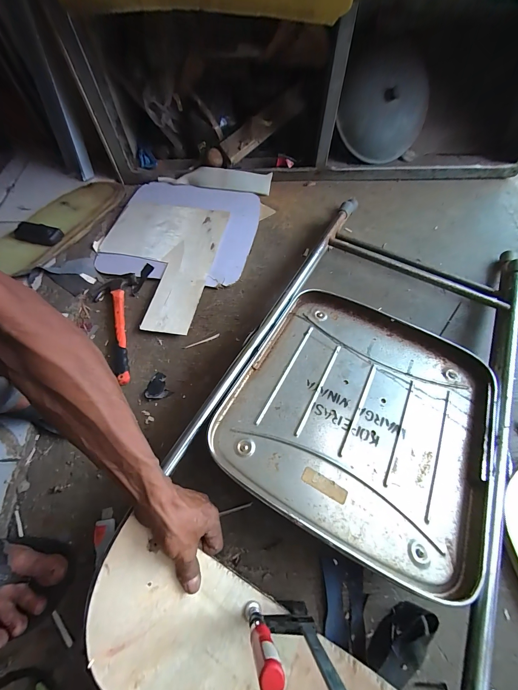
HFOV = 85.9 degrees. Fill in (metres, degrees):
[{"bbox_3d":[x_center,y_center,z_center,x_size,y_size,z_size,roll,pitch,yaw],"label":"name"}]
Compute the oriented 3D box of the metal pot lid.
[{"bbox_3d":[0.378,-0.728,0.827,0.294,0.053,0.316,-5,107,-15],"label":"metal pot lid"}]

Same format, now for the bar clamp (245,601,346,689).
[{"bbox_3d":[0.030,0.294,0.268,0.086,0.251,0.018,3,62,3],"label":"bar clamp"}]

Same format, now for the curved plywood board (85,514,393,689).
[{"bbox_3d":[-0.013,0.368,0.291,0.392,0.077,0.154,23,63,10],"label":"curved plywood board"}]

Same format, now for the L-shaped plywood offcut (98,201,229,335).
[{"bbox_3d":[-0.259,-0.216,0.690,0.295,0.015,0.393,9,64,7],"label":"L-shaped plywood offcut"}]

